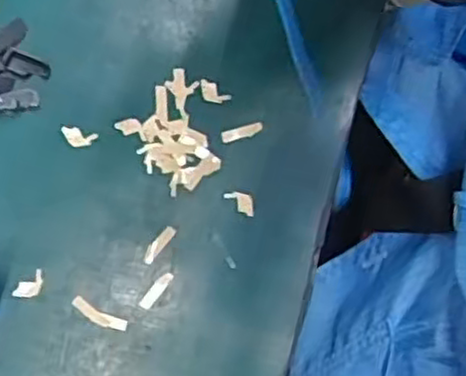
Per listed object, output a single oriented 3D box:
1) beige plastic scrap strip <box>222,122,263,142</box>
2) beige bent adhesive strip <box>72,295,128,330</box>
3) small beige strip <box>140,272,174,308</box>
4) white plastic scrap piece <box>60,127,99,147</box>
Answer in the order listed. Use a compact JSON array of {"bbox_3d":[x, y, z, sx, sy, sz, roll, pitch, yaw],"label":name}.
[{"bbox_3d":[0.005,-0.030,0.376,0.023,0.004,0.006,-16,82,-5],"label":"beige plastic scrap strip"},{"bbox_3d":[-0.067,0.064,0.357,0.029,0.004,0.007,27,81,2],"label":"beige bent adhesive strip"},{"bbox_3d":[-0.039,0.052,0.361,0.006,0.004,0.022,38,81,3],"label":"small beige strip"},{"bbox_3d":[-0.081,-0.026,0.369,0.018,0.004,0.010,18,81,0],"label":"white plastic scrap piece"}]

